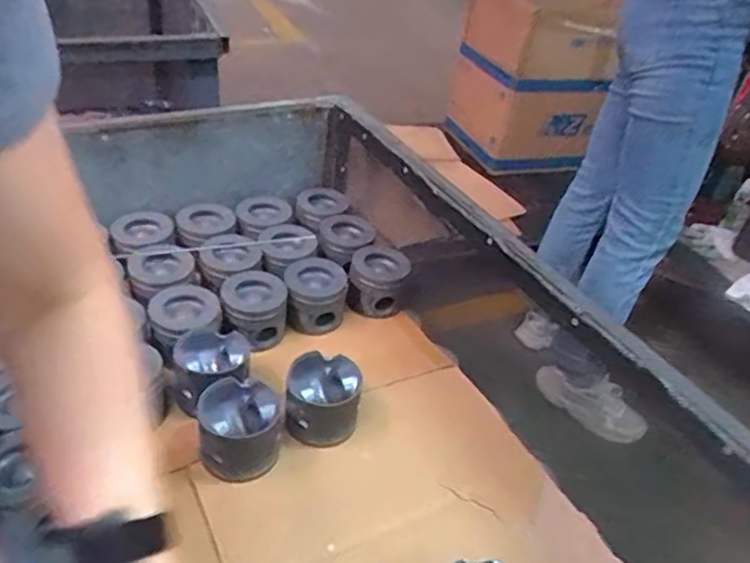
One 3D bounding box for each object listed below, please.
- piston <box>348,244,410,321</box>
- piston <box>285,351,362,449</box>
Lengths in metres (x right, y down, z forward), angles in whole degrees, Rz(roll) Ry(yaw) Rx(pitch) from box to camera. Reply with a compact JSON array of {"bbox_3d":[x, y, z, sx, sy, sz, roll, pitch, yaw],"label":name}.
[{"bbox_3d":[0.002,0.002,0.986,0.088,0.077,0.089,5,38,-4],"label":"piston"},{"bbox_3d":[-0.063,0.147,0.774,0.091,0.075,0.105,7,38,-1],"label":"piston"}]

